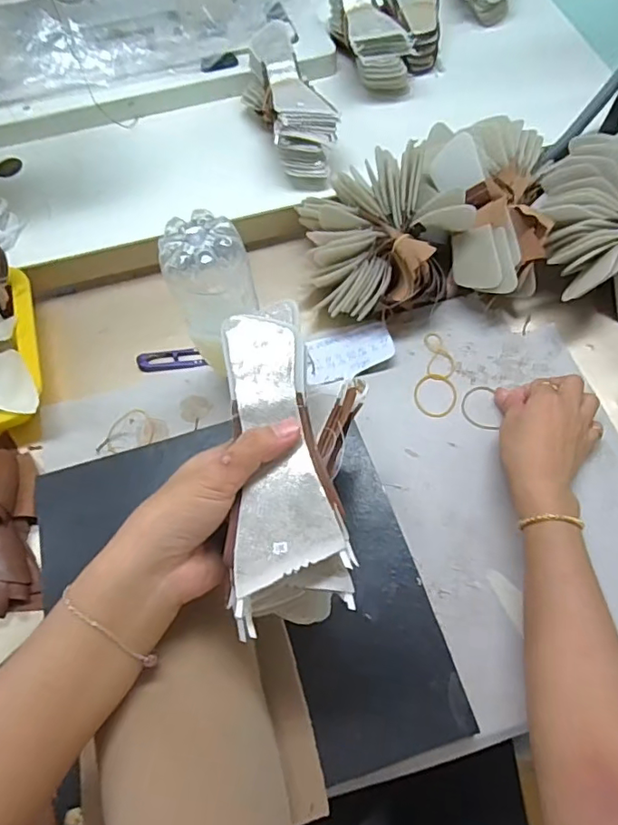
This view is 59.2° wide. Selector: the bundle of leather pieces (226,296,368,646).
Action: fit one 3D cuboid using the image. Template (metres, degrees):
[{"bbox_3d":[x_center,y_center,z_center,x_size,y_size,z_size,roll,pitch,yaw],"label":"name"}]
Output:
[{"bbox_3d":[-0.011,0.028,0.334,0.076,0.060,0.193,-3,75,1],"label":"bundle of leather pieces"}]

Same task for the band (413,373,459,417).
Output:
[{"bbox_3d":[0.126,-0.017,0.542,0.042,0.004,0.048,21,67,13],"label":"band"}]

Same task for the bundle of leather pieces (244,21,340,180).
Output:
[{"bbox_3d":[-0.022,-0.357,0.637,0.078,0.079,0.185,-19,65,-6],"label":"bundle of leather pieces"}]

